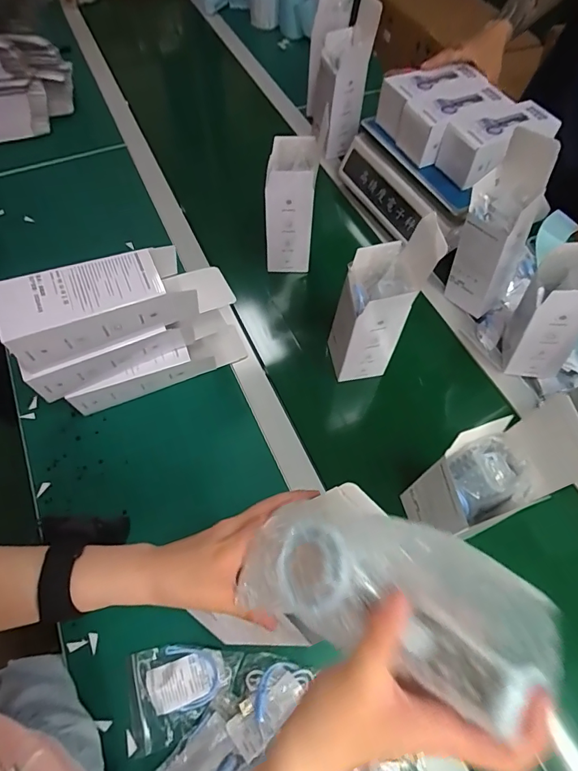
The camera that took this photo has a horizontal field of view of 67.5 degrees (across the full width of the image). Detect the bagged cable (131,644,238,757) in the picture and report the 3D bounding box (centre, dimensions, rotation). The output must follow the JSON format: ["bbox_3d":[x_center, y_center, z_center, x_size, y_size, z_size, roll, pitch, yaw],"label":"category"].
[{"bbox_3d":[-0.108,0.314,0.449,0.102,0.007,0.084,-12,62,-8],"label":"bagged cable"}]

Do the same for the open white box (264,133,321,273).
[{"bbox_3d":[0.000,-0.271,0.682,0.076,0.200,0.074,4,61,1],"label":"open white box"}]

